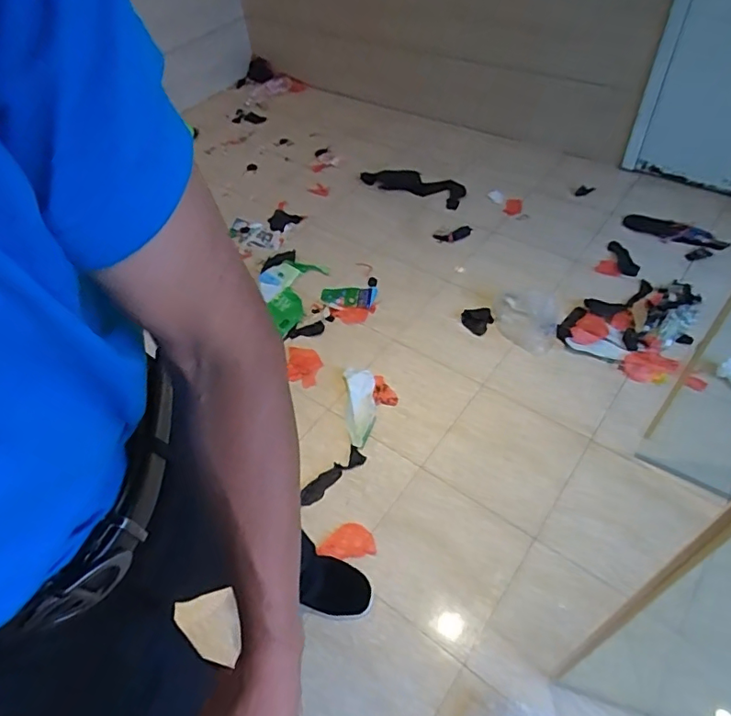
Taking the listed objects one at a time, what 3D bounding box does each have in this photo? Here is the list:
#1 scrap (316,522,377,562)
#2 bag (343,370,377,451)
[{"bbox_3d":[-0.047,0.426,1.191,0.129,0.009,0.081,-8,49,-1],"label":"scrap"},{"bbox_3d":[-0.008,0.129,1.372,0.079,0.032,0.243,-9,50,-1],"label":"bag"}]

